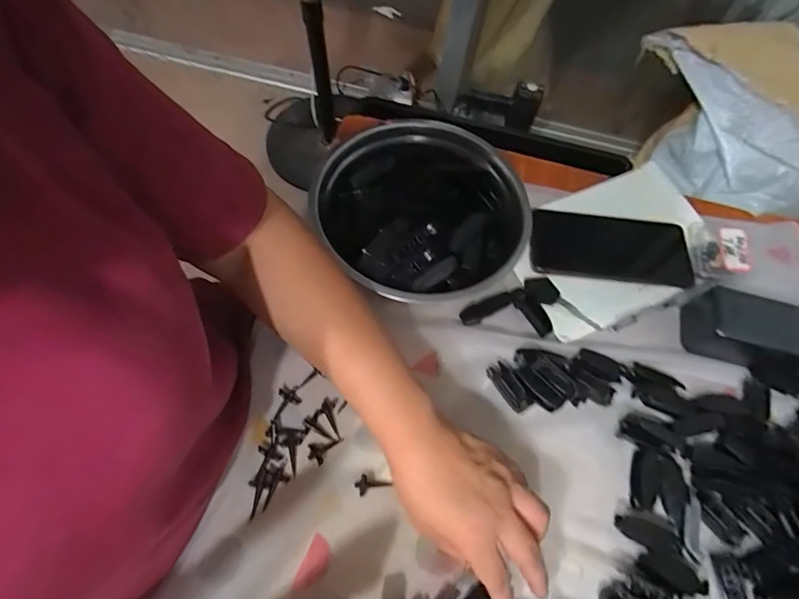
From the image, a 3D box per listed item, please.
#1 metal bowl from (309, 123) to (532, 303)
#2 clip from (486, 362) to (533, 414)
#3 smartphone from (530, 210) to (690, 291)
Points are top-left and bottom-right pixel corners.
[{"bbox_3d":[0.023,-0.085,0.444,0.189,0.068,0.192,2,64,-4],"label":"metal bowl"},{"bbox_3d":[0.099,0.080,0.401,0.021,0.012,0.046,-28,69,-17],"label":"clip"},{"bbox_3d":[0.222,-0.053,0.470,0.164,0.012,0.077,9,63,0],"label":"smartphone"}]

